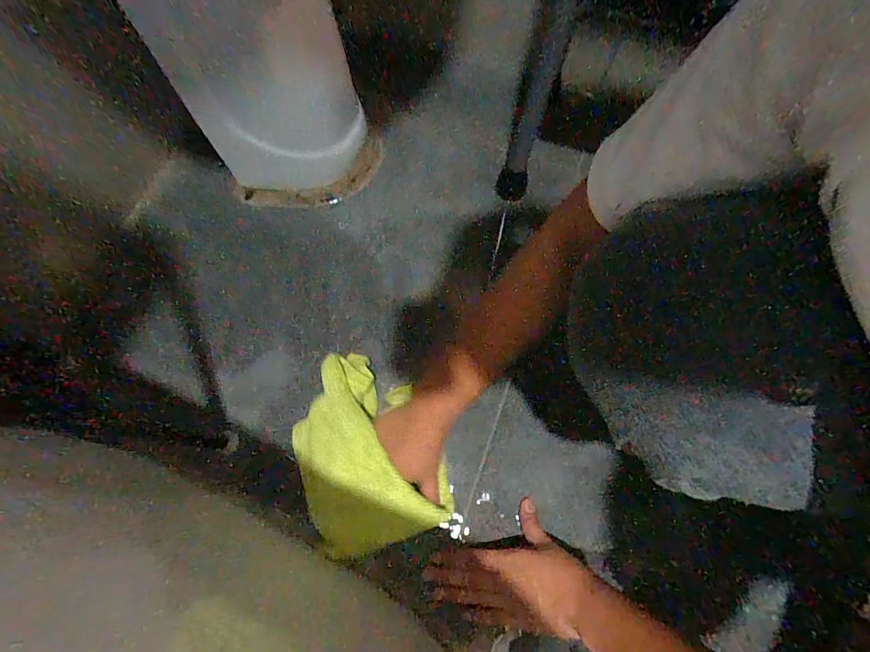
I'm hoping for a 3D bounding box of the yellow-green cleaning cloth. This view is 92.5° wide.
[{"bbox_3d":[-0.083,0.130,0.453,0.145,0.059,0.209,-23,74,-7],"label":"yellow-green cleaning cloth"}]

